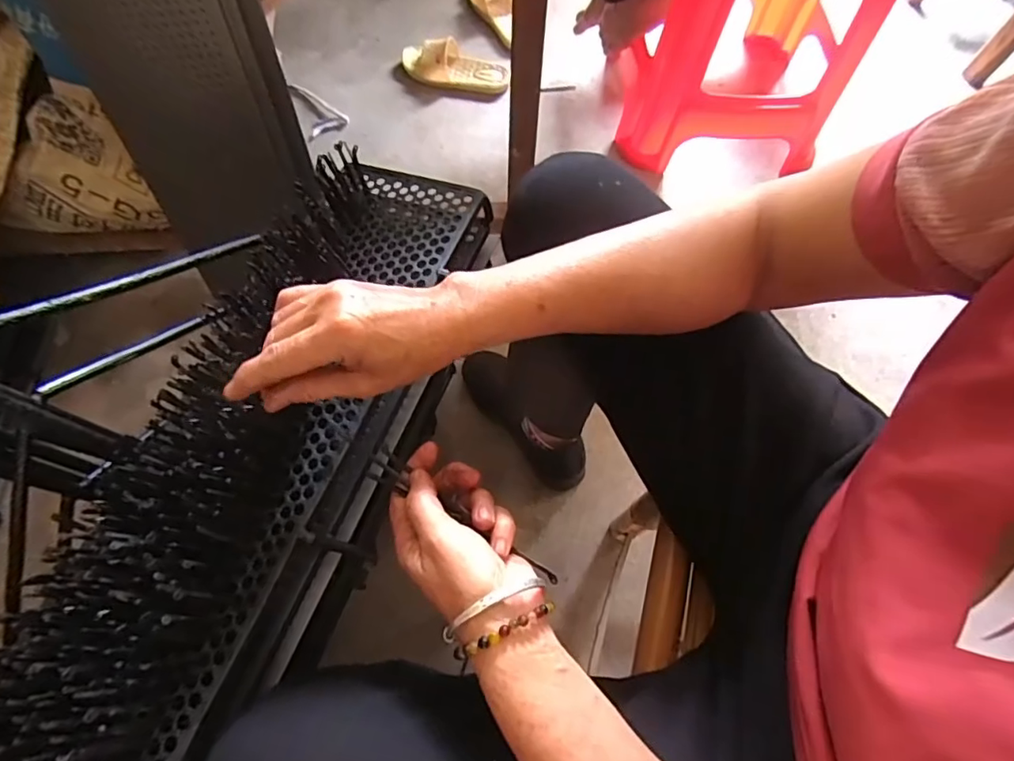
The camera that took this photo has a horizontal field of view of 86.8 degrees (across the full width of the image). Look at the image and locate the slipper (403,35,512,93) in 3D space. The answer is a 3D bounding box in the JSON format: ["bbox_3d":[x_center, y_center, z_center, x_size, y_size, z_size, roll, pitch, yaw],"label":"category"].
[{"bbox_3d":[-0.108,-0.659,1.119,0.234,0.050,0.102,17,67,6],"label":"slipper"}]

